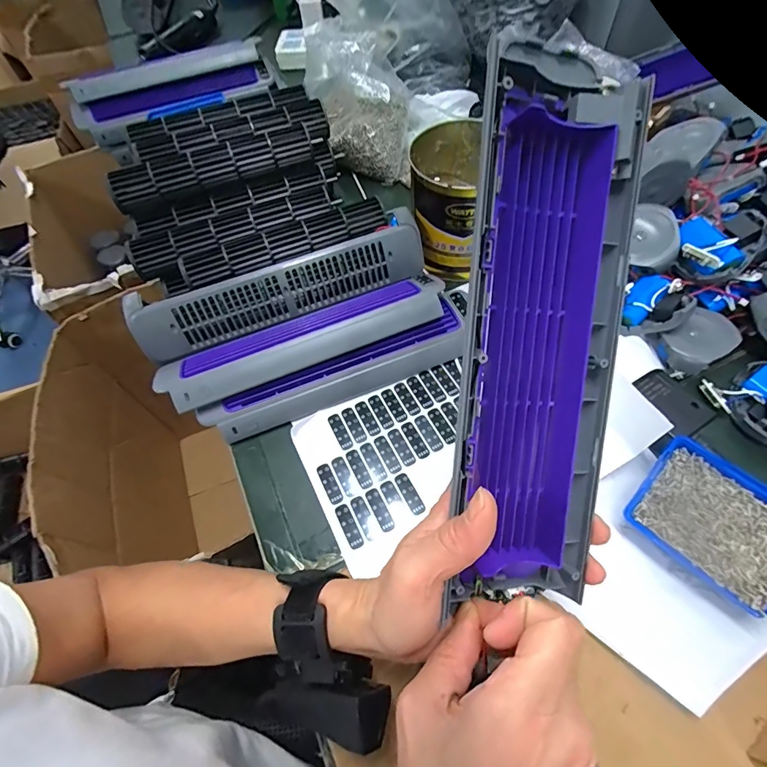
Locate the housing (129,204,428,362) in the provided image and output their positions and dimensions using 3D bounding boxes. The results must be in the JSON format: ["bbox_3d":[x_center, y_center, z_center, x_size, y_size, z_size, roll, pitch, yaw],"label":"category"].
[{"bbox_3d":[-0.102,-0.102,0.429,0.300,0.050,0.050,-20,61,-8],"label":"housing"}]

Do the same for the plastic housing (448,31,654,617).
[{"bbox_3d":[0.080,-0.020,0.209,0.077,0.041,0.276,3,98,5],"label":"plastic housing"}]

